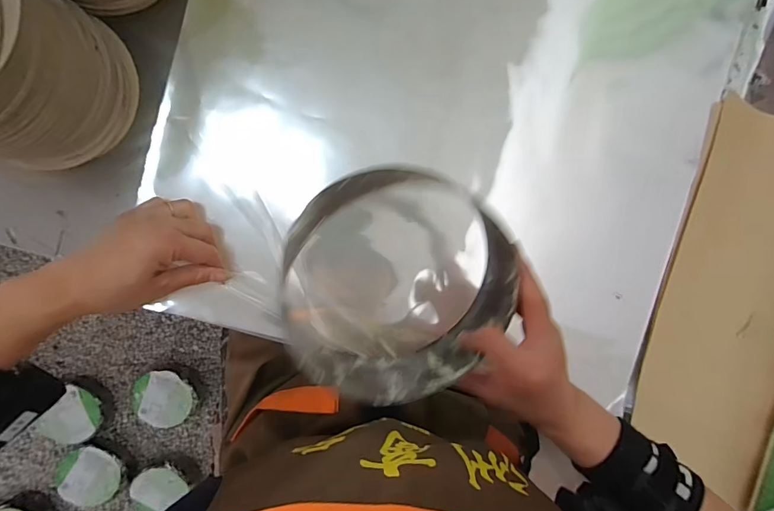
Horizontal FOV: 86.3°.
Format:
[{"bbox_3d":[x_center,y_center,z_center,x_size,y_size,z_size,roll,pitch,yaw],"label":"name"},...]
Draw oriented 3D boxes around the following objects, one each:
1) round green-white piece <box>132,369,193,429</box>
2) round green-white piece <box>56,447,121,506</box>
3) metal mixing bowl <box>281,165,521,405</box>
[{"bbox_3d":[-0.588,0.373,1.096,0.152,0.072,0.148,-1,96,-7],"label":"round green-white piece"},{"bbox_3d":[-0.779,0.578,1.090,0.150,0.064,0.148,-1,96,-7],"label":"round green-white piece"},{"bbox_3d":[0.007,0.023,0.334,0.176,0.067,0.178,-39,98,-2],"label":"metal mixing bowl"}]

